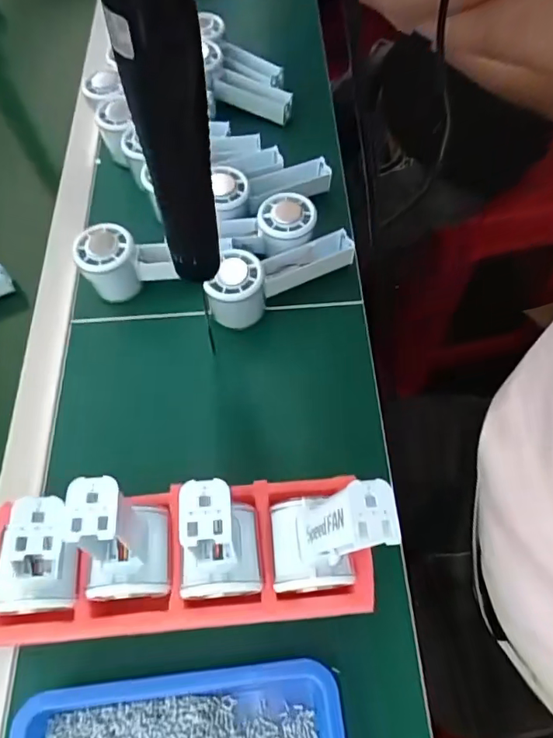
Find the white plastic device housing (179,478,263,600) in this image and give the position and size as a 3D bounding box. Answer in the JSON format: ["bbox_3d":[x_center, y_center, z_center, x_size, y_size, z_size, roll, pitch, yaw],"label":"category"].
[{"bbox_3d":[-0.036,0.106,0.310,0.045,0.127,0.056,-7,62,-2],"label":"white plastic device housing"}]

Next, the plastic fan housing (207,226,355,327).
[{"bbox_3d":[0.004,-0.095,0.483,0.153,0.053,0.056,-24,64,-11],"label":"plastic fan housing"}]

